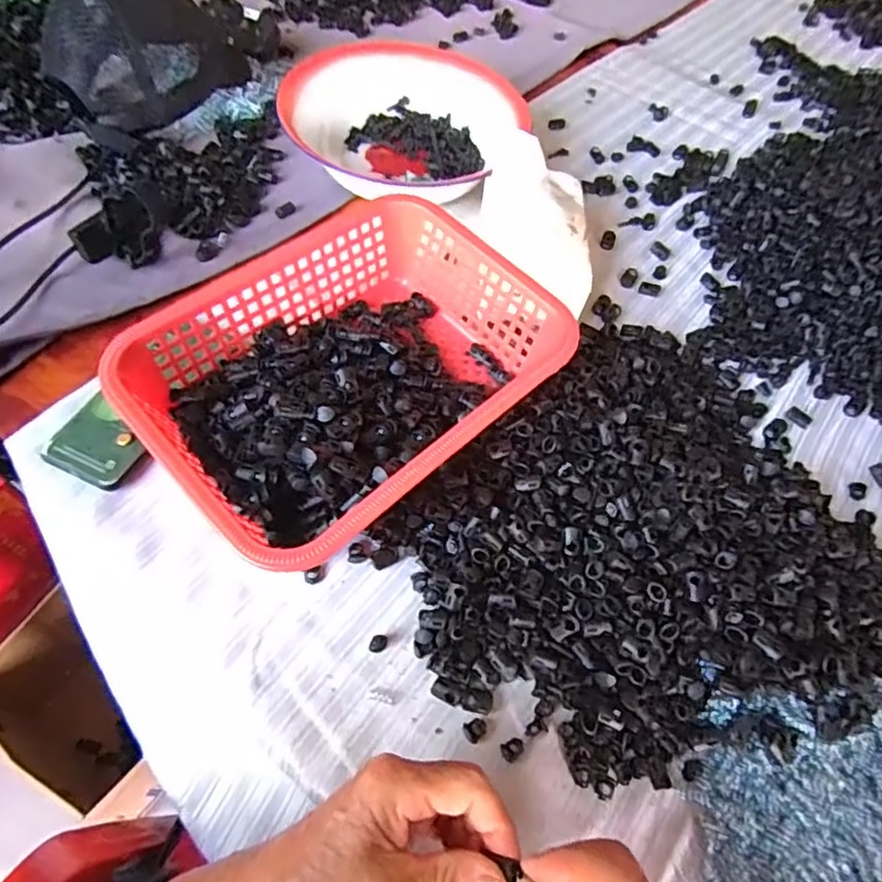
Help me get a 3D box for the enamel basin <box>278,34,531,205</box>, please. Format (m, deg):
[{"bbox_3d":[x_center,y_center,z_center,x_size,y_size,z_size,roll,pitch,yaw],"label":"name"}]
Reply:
[{"bbox_3d":[-0.036,-0.354,0.671,0.249,0.064,0.211,19,59,7],"label":"enamel basin"}]

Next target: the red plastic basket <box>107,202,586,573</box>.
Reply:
[{"bbox_3d":[-0.064,-0.052,0.468,0.296,0.072,0.217,-39,69,-24],"label":"red plastic basket"}]

